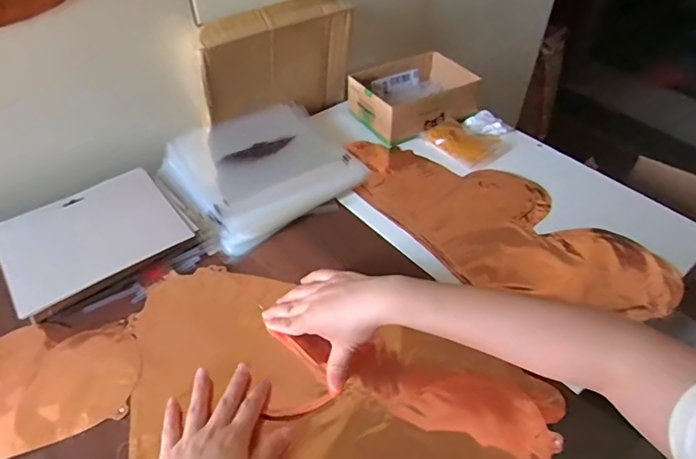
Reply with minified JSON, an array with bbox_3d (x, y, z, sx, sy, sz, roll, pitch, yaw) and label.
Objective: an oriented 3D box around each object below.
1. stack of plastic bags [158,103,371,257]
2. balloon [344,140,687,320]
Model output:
[{"bbox_3d":[-0.126,-0.092,0.688,0.243,0.043,0.237,-29,51,-25],"label":"stack of plastic bags"},{"bbox_3d":[0.192,-0.009,0.658,0.233,0.043,0.459,-29,52,-25],"label":"balloon"}]

